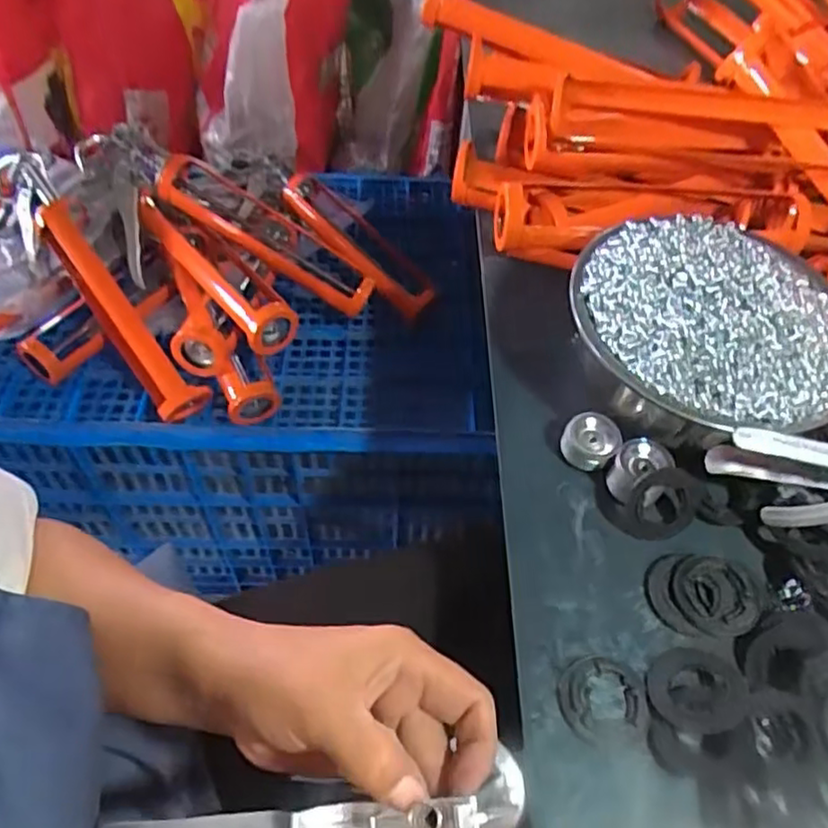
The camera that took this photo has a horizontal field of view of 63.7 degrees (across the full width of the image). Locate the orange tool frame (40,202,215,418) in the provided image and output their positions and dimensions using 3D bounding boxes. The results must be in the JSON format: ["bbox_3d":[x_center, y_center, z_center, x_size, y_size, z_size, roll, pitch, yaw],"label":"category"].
[{"bbox_3d":[-0.289,-0.102,0.655,0.045,0.043,0.238,-35,88,-25],"label":"orange tool frame"}]

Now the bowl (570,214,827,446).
[{"bbox_3d":[0.198,-0.057,0.446,0.181,0.064,0.176,2,54,-3],"label":"bowl"}]

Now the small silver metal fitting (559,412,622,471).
[{"bbox_3d":[0.116,0.020,0.443,0.034,0.028,0.035,21,55,11],"label":"small silver metal fitting"}]

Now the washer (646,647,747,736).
[{"bbox_3d":[0.149,0.145,0.352,0.050,0.009,0.042,-2,54,-5],"label":"washer"}]

